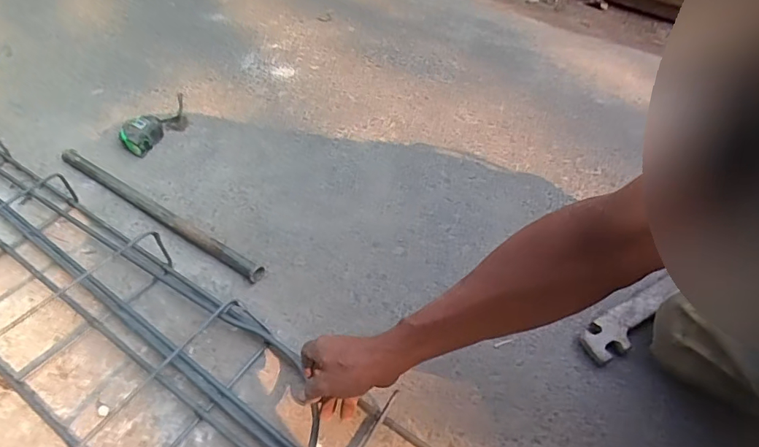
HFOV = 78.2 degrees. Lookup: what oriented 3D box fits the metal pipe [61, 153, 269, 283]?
[{"bbox_3d":[-0.381,-0.024,0.787,0.487,0.023,0.023,27,55,22],"label":"metal pipe"}]

